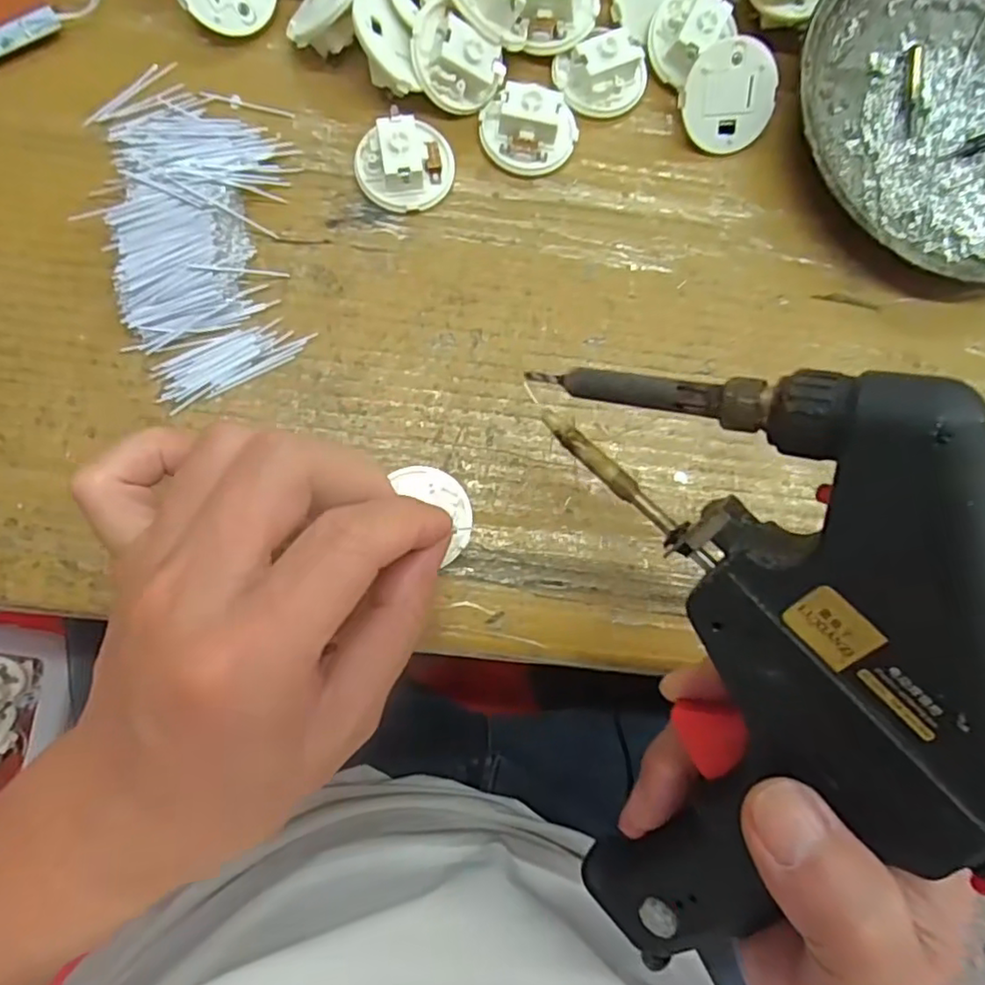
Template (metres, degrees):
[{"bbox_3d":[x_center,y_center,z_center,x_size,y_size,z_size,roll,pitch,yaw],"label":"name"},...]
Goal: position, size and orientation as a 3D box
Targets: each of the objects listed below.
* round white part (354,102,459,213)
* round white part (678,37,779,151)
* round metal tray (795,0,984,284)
[{"bbox_3d":[-0.034,-0.129,0.247,0.038,0.016,0.034,-3,84,-3],"label":"round white part"},{"bbox_3d":[0.095,-0.159,0.255,0.038,0.004,0.038,-17,121,1],"label":"round white part"},{"bbox_3d":[0.193,-0.155,0.259,0.142,0.019,0.144,0,84,-3],"label":"round metal tray"}]

